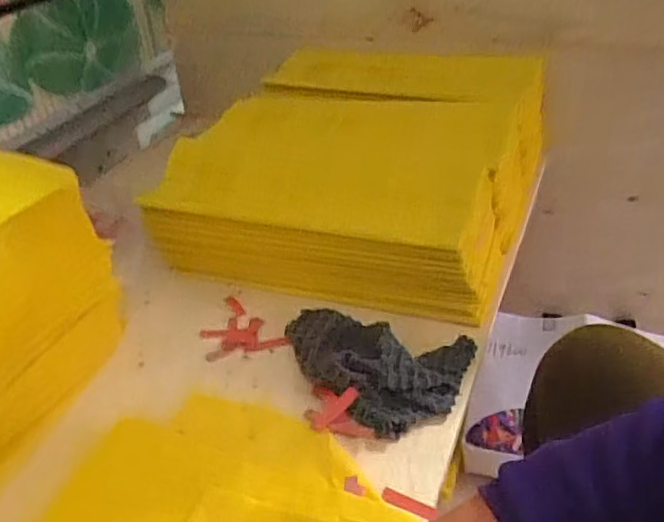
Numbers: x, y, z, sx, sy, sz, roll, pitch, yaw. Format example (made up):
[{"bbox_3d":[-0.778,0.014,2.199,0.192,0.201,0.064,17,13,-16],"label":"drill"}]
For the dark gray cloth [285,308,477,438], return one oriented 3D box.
[{"bbox_3d":[0.032,0.083,0.586,0.181,0.035,0.123,20,43,32],"label":"dark gray cloth"}]

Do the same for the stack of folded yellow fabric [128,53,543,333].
[{"bbox_3d":[0.048,-0.131,0.796,0.375,0.130,0.443,11,38,22],"label":"stack of folded yellow fabric"}]

